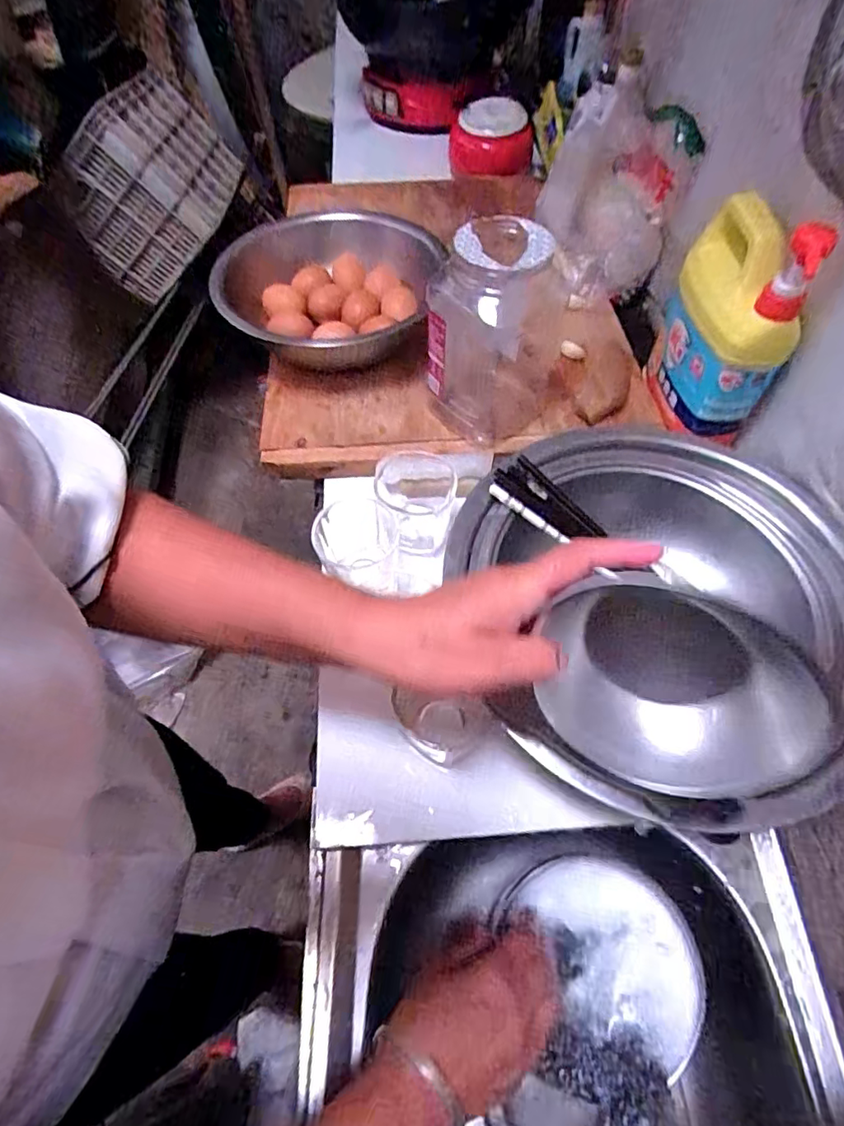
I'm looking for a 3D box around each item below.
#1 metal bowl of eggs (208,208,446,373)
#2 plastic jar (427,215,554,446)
[{"bbox_3d":[-0.116,-0.312,0.631,0.241,0.084,0.253,-1,59,1],"label":"metal bowl of eggs"},{"bbox_3d":[0.059,-0.217,0.515,0.098,0.170,0.109,15,60,10],"label":"plastic jar"}]

